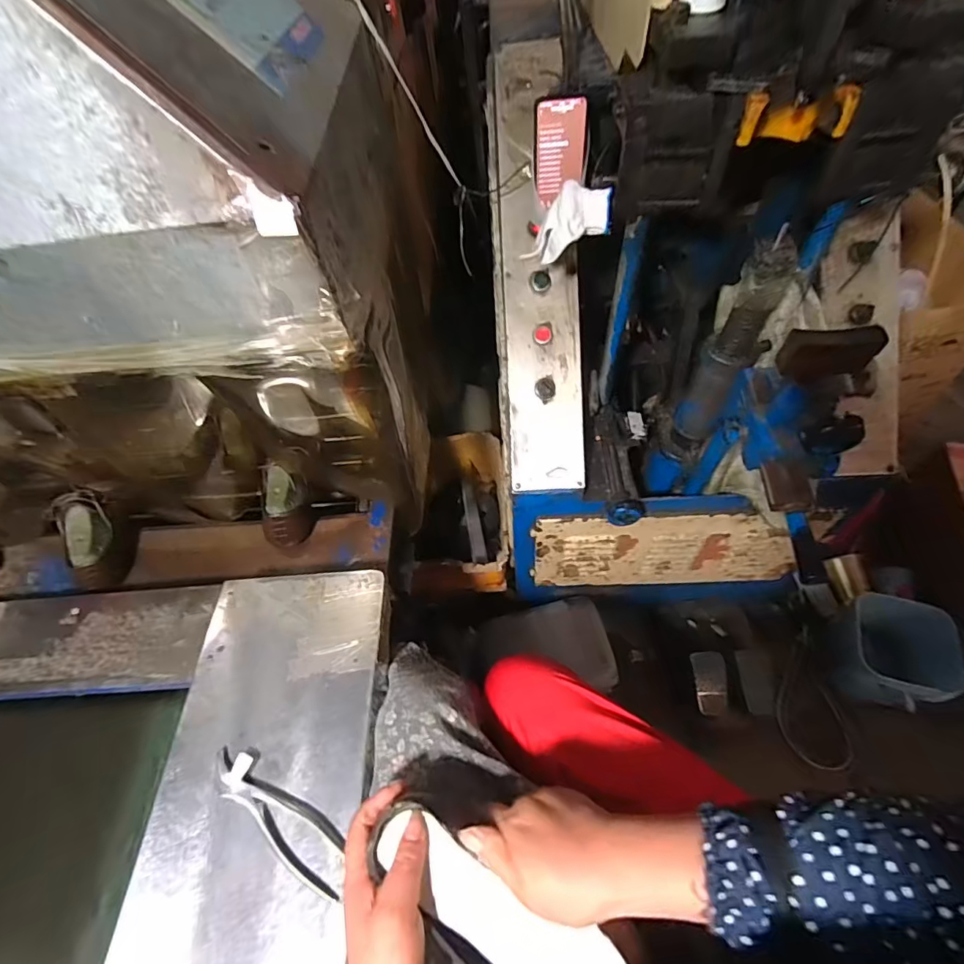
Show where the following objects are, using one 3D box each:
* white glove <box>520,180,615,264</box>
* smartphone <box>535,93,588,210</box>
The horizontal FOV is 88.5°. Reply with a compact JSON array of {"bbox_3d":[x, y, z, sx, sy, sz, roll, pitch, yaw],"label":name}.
[{"bbox_3d":[0.113,-0.333,0.643,0.099,0.078,0.052,17,58,16],"label":"white glove"},{"bbox_3d":[0.116,-0.484,0.725,0.075,0.132,0.013,-5,46,7],"label":"smartphone"}]

